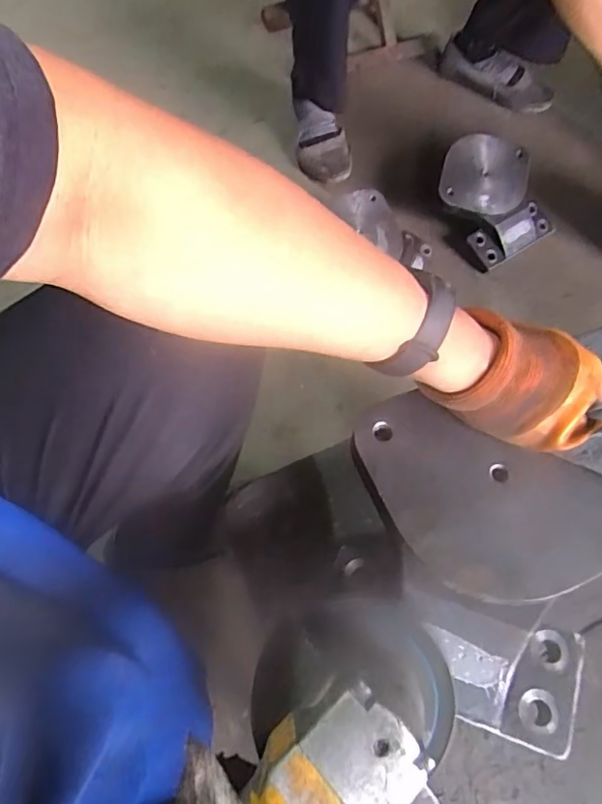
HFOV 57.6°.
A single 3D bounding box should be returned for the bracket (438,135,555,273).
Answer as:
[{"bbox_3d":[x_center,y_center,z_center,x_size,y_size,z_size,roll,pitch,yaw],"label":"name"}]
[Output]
[{"bbox_3d":[0.298,-0.320,0.860,0.181,0.059,0.181,0,91,-13],"label":"bracket"}]

